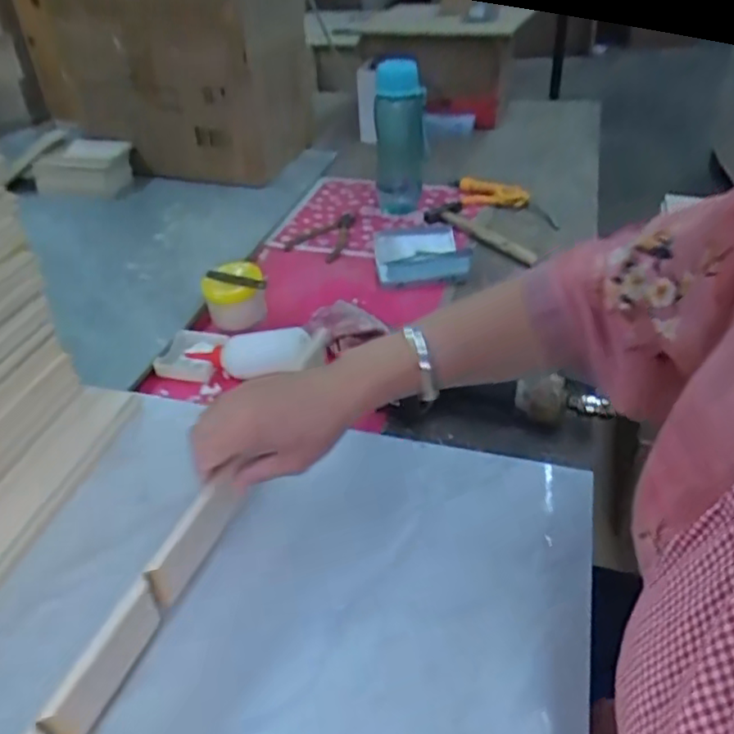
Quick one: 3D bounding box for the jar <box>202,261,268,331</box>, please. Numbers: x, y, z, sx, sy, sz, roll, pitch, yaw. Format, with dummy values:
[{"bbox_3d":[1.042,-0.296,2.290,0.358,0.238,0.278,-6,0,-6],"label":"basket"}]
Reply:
[{"bbox_3d":[-0.174,-0.094,0.835,0.079,0.066,0.069,-11,39,-11],"label":"jar"}]

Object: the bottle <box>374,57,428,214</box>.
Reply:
[{"bbox_3d":[0.053,-0.377,1.031,0.083,0.226,0.071,-3,38,0],"label":"bottle"}]

